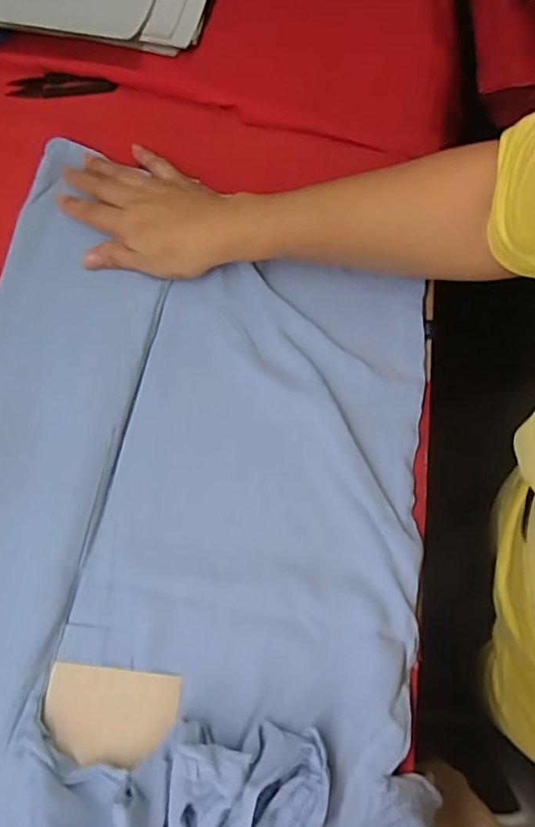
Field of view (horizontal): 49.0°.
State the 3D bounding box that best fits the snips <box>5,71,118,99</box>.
[{"bbox_3d":[-0.190,-0.303,0.542,0.097,0.013,0.020,-6,74,0],"label":"snips"}]

